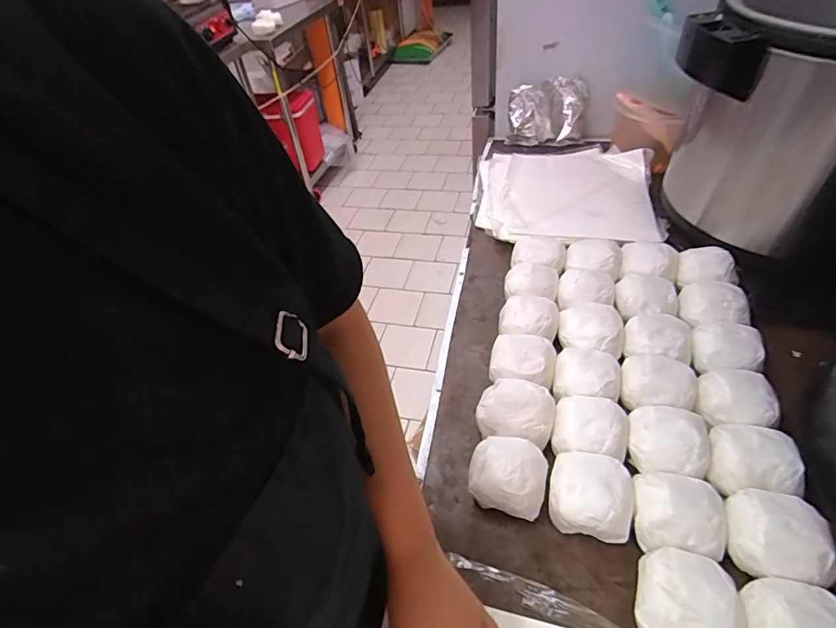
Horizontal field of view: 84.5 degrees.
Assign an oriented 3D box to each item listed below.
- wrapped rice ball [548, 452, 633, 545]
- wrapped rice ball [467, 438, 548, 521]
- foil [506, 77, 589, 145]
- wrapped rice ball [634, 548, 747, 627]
[{"bbox_3d":[0.173,0.179,0.462,0.077,0.037,0.078,9,47,16],"label":"wrapped rice ball"},{"bbox_3d":[0.096,0.170,0.489,0.078,0.044,0.073,11,47,18],"label":"wrapped rice ball"},{"bbox_3d":[0.287,-0.444,0.998,0.157,0.098,0.097,-16,45,-9],"label":"foil"},{"bbox_3d":[0.230,0.246,0.392,0.078,0.038,0.079,13,48,19],"label":"wrapped rice ball"}]

